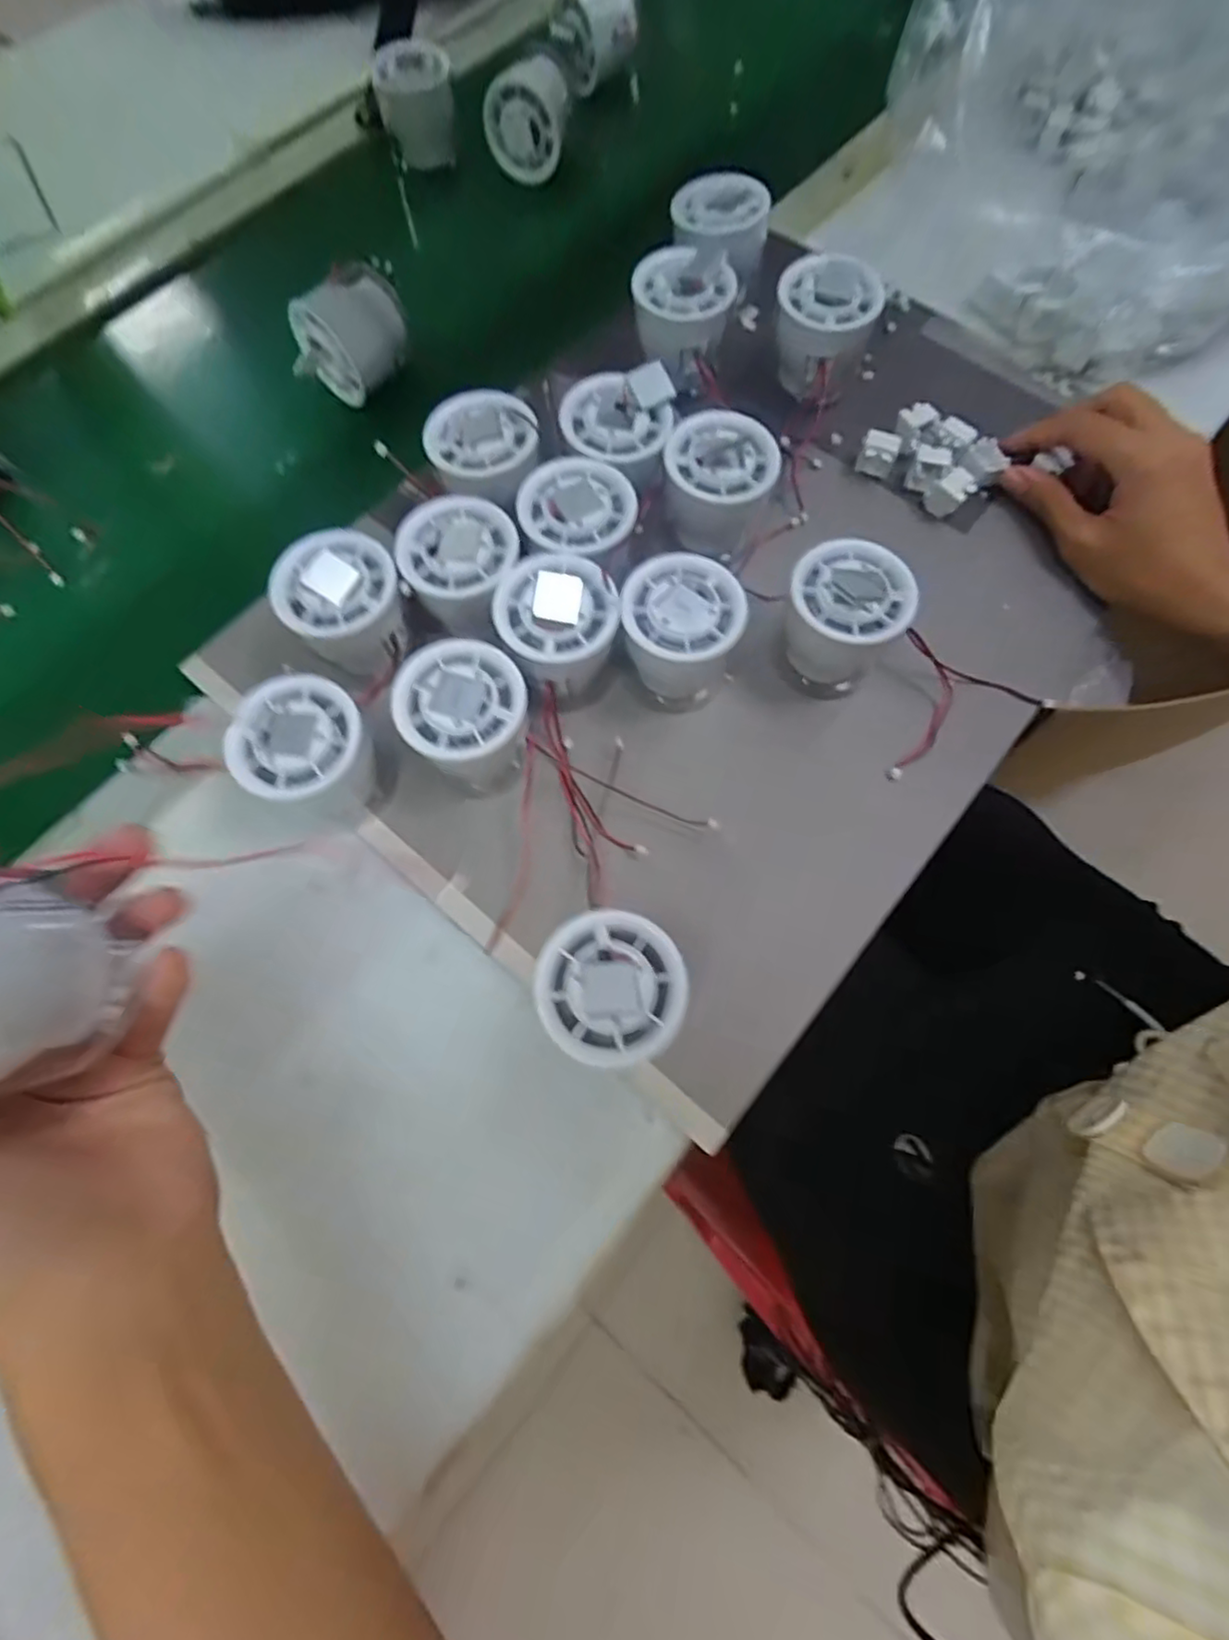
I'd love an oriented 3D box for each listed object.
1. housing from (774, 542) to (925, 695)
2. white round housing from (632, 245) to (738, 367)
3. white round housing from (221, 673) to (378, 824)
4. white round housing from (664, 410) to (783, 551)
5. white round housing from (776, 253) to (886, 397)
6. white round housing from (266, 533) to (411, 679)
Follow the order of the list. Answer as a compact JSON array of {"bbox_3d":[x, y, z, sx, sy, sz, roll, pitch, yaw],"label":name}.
[{"bbox_3d":[0.110,-0.096,0.333,0.055,0.061,0.056,0,71,0],"label":"housing"},{"bbox_3d":[0.039,-0.298,0.386,0.056,0.041,0.056,0,71,1],"label":"white round housing"},{"bbox_3d":[-0.141,-0.029,0.311,0.056,0.057,0.055,0,71,0],"label":"white round housing"},{"bbox_3d":[0.055,-0.177,0.352,0.055,0.046,0.051,0,71,0],"label":"white round housing"},{"bbox_3d":[0.122,-0.289,0.389,0.055,0.051,0.055,0,71,1],"label":"white round housing"},{"bbox_3d":[-0.133,-0.104,0.333,0.057,0.054,0.056,0,71,1],"label":"white round housing"}]

